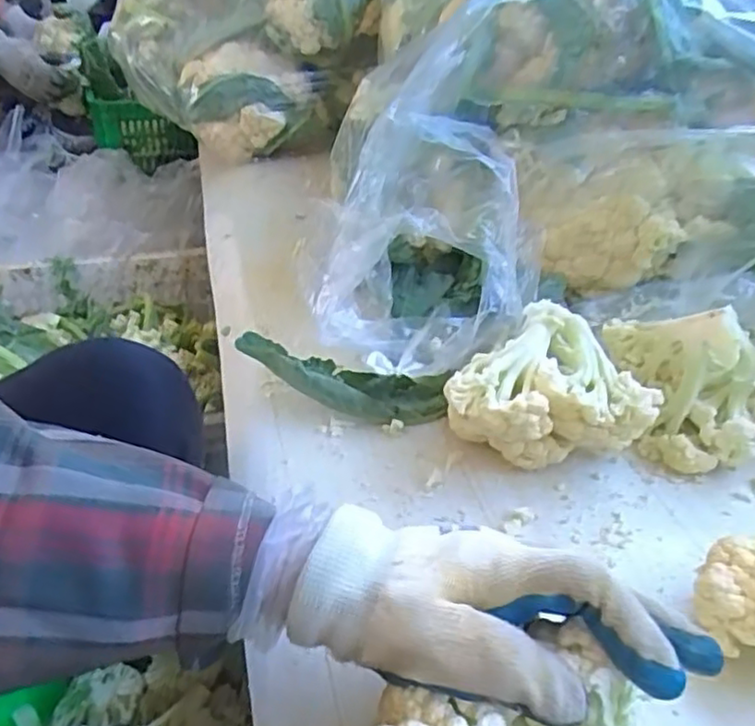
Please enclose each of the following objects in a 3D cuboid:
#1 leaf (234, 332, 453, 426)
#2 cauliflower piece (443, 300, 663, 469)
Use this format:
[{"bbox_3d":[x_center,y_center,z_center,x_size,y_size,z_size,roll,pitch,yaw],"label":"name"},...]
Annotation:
[{"bbox_3d":[-0.028,0.012,0.521,0.164,0.039,0.034,16,35,-4],"label":"leaf"},{"bbox_3d":[0.116,0.027,0.484,0.135,0.102,0.090,-4,35,-7],"label":"cauliflower piece"}]

